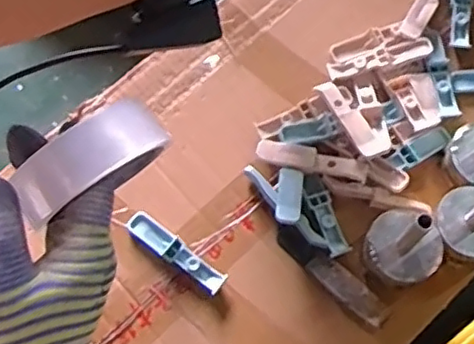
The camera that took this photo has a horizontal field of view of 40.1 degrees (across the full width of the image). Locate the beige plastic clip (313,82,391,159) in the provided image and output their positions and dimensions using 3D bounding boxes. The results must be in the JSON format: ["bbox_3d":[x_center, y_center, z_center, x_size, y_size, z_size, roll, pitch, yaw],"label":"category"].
[{"bbox_3d":[0.105,-0.049,0.580,0.035,0.014,0.093,-26,54,-10],"label":"beige plastic clip"}]

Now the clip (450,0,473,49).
[{"bbox_3d":[0.215,-0.162,0.621,0.022,0.010,0.092,11,72,2],"label":"clip"}]

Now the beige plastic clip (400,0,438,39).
[{"bbox_3d":[0.182,-0.161,0.618,0.019,0.010,0.084,31,74,8],"label":"beige plastic clip"}]

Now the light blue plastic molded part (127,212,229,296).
[{"bbox_3d":[-0.052,0.069,0.558,0.098,0.010,0.023,36,75,9],"label":"light blue plastic molded part"}]

